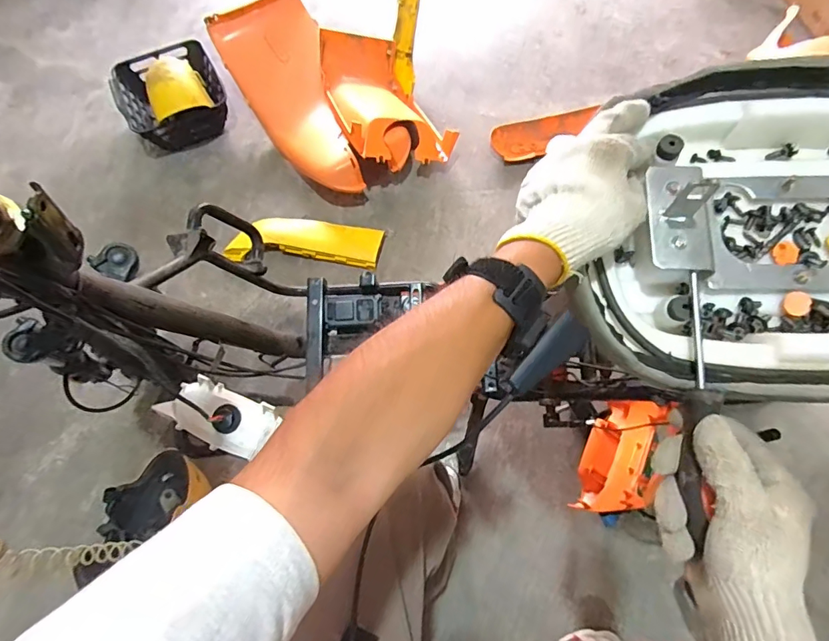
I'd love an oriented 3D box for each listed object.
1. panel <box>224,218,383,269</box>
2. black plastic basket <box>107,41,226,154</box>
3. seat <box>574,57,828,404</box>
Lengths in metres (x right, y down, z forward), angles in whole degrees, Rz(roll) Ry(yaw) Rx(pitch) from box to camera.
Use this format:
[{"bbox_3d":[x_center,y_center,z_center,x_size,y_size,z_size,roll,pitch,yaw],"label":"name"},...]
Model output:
[{"bbox_3d":[-0.270,-0.200,1.138,0.380,0.071,0.122,4,67,3],"label":"panel"},{"bbox_3d":[-0.696,-0.653,1.341,0.274,0.116,0.312,-26,68,-9],"label":"black plastic basket"},{"bbox_3d":[0.318,-0.073,0.364,0.339,0.086,0.271,7,67,5],"label":"seat"}]

